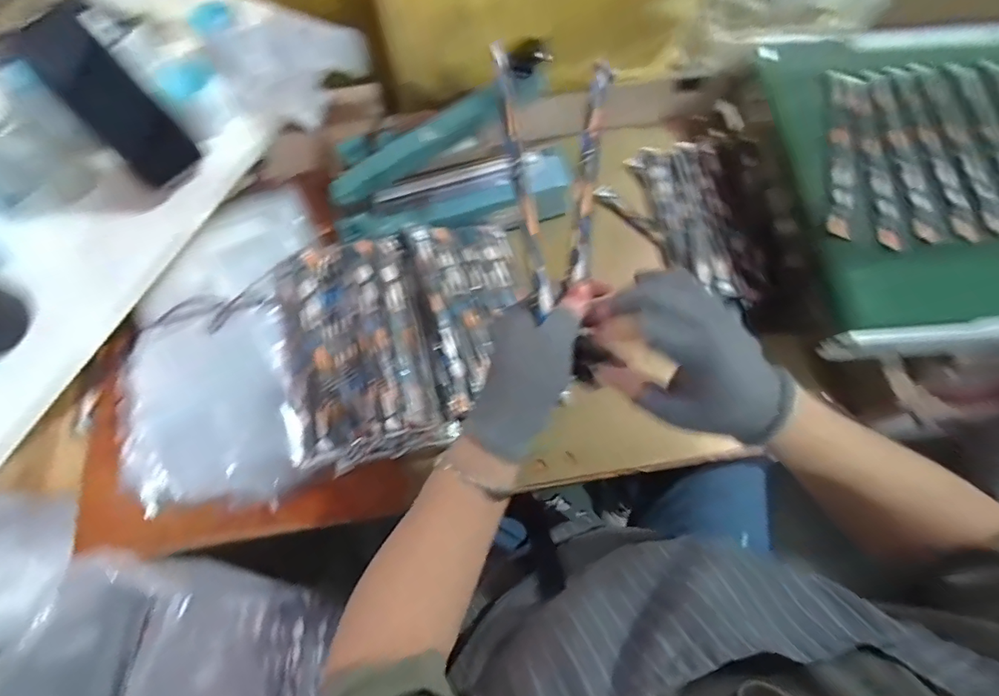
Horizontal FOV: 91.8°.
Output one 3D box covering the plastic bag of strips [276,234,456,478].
[{"bbox_3d":[-0.157,-0.002,0.560,0.155,0.060,0.252,-14,69,-4],"label":"plastic bag of strips"}]

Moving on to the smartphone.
[{"bbox_3d":[-0.399,-0.254,0.504,0.006,0.159,0.066,15,57,43],"label":"smartphone"}]

